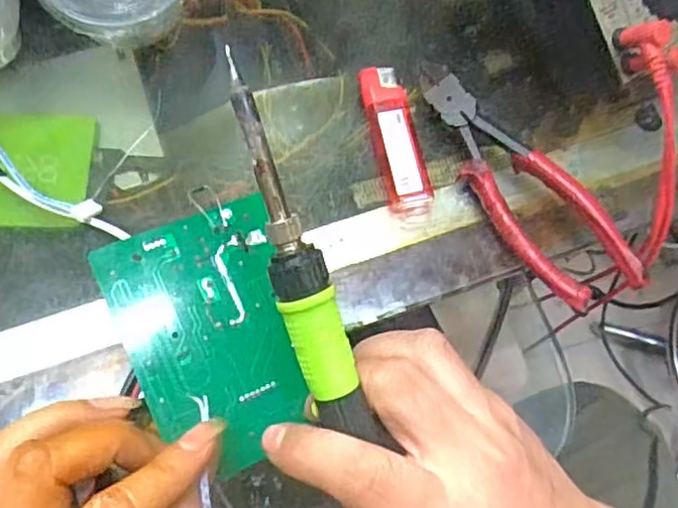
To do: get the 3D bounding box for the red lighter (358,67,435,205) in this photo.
[{"bbox_3d":[0.029,-0.063,0.335,0.023,0.007,0.078,-10,72,-5],"label":"red lighter"}]

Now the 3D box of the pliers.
[{"bbox_3d":[0.089,-0.039,0.326,0.044,0.024,0.149,-29,75,-11],"label":"pliers"}]

